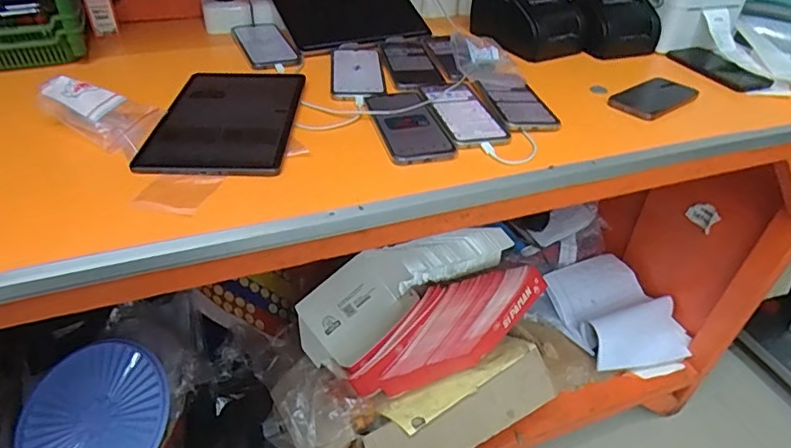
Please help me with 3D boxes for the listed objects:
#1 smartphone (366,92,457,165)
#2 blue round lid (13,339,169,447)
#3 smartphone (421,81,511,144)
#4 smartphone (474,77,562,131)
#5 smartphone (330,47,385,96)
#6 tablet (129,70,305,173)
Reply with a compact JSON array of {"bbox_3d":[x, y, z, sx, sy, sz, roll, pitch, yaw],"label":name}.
[{"bbox_3d":[0.015,-0.130,0.670,0.075,0.013,0.171,-7,40,-14],"label":"smartphone"},{"bbox_3d":[-0.480,0.314,0.826,0.239,0.024,0.247,-5,59,8],"label":"blue round lid"},{"bbox_3d":[0.089,-0.155,0.705,0.079,0.007,0.171,-7,40,-14],"label":"smartphone"},{"bbox_3d":[0.170,-0.169,0.729,0.077,0.012,0.138,-5,39,-11],"label":"smartphone"},{"bbox_3d":[-0.060,-0.236,0.796,0.078,0.009,0.177,-1,39,-6],"label":"smartphone"},{"bbox_3d":[-0.208,-0.139,0.666,0.162,0.015,0.261,1,38,-3],"label":"tablet"}]

